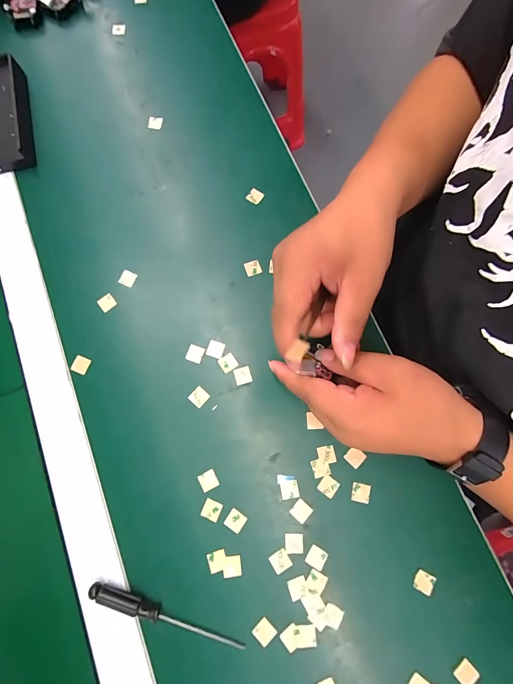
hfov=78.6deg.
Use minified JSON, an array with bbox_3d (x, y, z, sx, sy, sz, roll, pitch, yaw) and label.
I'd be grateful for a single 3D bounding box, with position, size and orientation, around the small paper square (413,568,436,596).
[{"bbox_3d":[0.142,0.203,0.265,0.015,0.004,0.015,27,77,9],"label":"small paper square"}]

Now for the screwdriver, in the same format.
[{"bbox_3d":[-0.073,0.224,0.254,0.131,0.014,0.010,19,79,5],"label":"screwdriver"}]

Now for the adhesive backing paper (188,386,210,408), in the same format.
[{"bbox_3d":[-0.055,0.053,0.299,0.016,0.004,0.017,39,78,9],"label":"adhesive backing paper"}]

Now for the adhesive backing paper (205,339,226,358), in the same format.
[{"bbox_3d":[-0.040,0.007,0.308,0.016,0.004,0.016,19,79,5],"label":"adhesive backing paper"}]

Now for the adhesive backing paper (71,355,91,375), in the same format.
[{"bbox_3d":[-0.172,0.022,0.307,0.017,0.004,0.016,20,80,7],"label":"adhesive backing paper"}]

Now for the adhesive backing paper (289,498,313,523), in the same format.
[{"bbox_3d":[0.039,0.150,0.278,0.016,0.004,0.016,37,80,10],"label":"adhesive backing paper"}]

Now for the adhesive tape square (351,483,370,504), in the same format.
[{"bbox_3d":[0.094,0.135,0.281,0.016,0.004,0.016,9,75,6],"label":"adhesive tape square"}]

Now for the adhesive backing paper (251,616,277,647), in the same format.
[{"bbox_3d":[0.007,0.239,0.259,0.016,0.004,0.015,-43,71,-14],"label":"adhesive backing paper"}]

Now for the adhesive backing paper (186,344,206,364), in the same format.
[{"bbox_3d":[-0.060,0.011,0.307,0.016,0.004,0.017,20,79,5],"label":"adhesive backing paper"}]

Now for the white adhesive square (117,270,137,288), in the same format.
[{"bbox_3d":[-0.134,-0.066,0.324,0.016,0.004,0.016,23,80,6],"label":"white adhesive square"}]

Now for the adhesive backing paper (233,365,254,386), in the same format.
[{"bbox_3d":[-0.013,0.032,0.303,0.016,0.004,0.016,-16,80,-1],"label":"adhesive backing paper"}]

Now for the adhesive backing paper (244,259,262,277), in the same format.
[{"bbox_3d":[-0.004,-0.077,0.326,0.016,0.004,0.016,-20,79,-3],"label":"adhesive backing paper"}]

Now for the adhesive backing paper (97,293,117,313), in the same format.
[{"bbox_3d":[-0.153,-0.040,0.321,0.016,0.004,0.016,-38,79,-5],"label":"adhesive backing paper"}]

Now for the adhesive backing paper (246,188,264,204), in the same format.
[{"bbox_3d":[-0.001,-0.160,0.344,0.014,0.004,0.015,36,88,-3],"label":"adhesive backing paper"}]

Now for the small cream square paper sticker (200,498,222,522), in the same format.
[{"bbox_3d":[-0.040,0.149,0.279,0.016,0.004,0.015,22,77,7],"label":"small cream square paper sticker"}]

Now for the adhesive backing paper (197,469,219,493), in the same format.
[{"bbox_3d":[-0.044,0.126,0.284,0.015,0.004,0.015,-26,77,-7],"label":"adhesive backing paper"}]

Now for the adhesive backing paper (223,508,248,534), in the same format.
[{"bbox_3d":[-0.018,0.158,0.277,0.017,0.004,0.016,34,77,12],"label":"adhesive backing paper"}]

